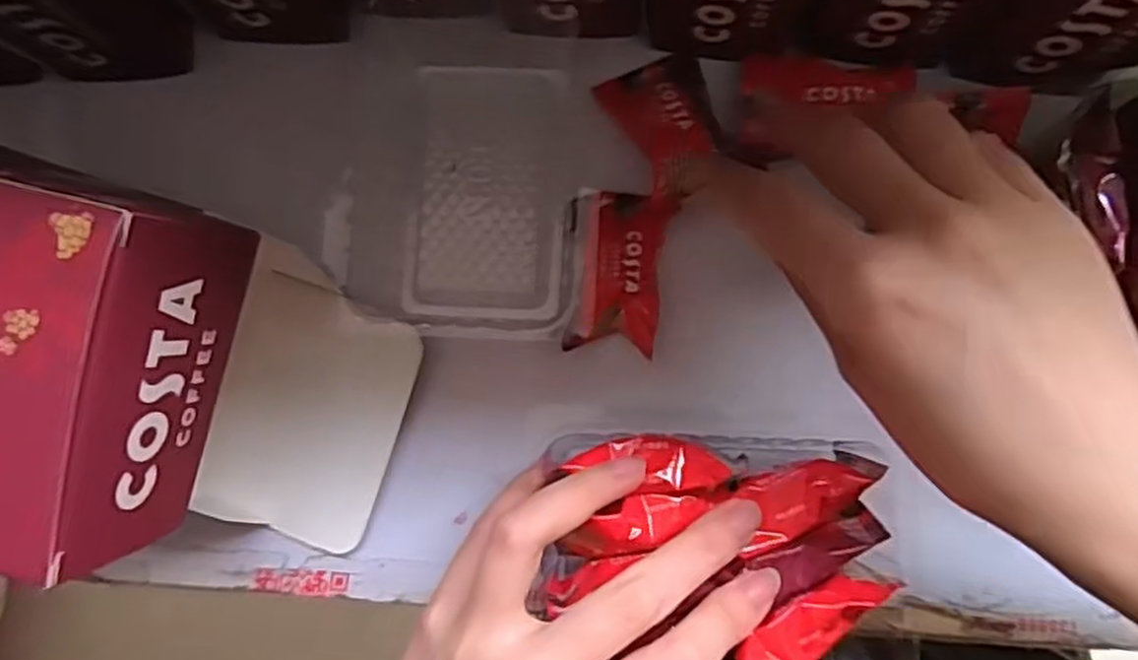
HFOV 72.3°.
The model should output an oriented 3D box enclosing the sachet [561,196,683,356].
[{"bbox_3d":[0.019,-0.022,0.278,0.030,0.015,0.058,10,85,4],"label":"sachet"}]

